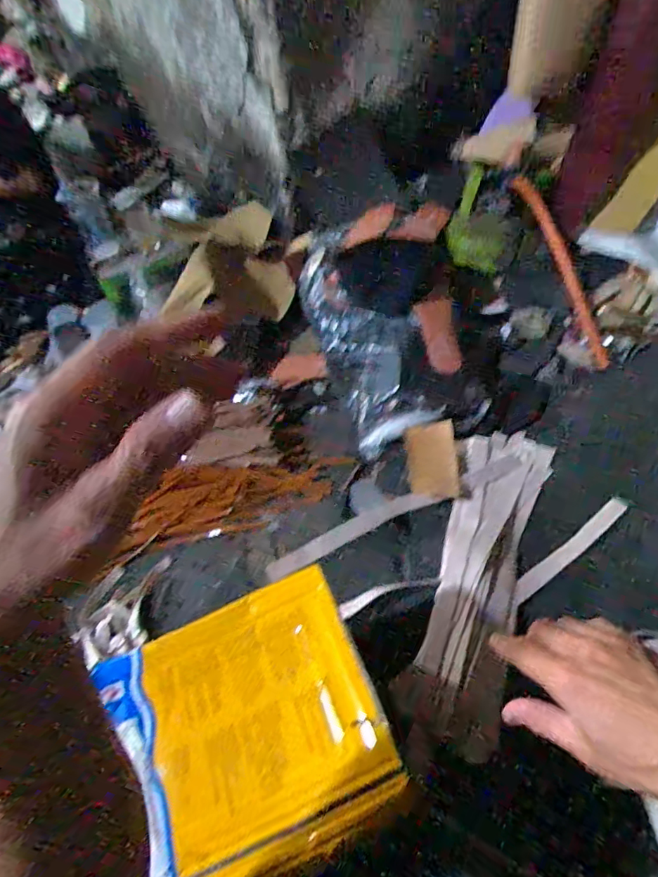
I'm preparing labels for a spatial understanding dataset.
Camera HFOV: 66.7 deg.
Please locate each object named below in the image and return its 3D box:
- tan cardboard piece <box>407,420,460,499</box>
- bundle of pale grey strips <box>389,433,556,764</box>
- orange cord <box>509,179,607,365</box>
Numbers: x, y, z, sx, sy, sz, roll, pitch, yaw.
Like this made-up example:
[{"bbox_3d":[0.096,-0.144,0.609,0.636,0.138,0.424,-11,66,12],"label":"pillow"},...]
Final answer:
[{"bbox_3d":[0.187,0.037,0.903,0.083,0.009,0.150,-4,61,8],"label":"tan cardboard piece"},{"bbox_3d":[0.232,0.172,0.747,0.127,0.038,0.515,15,49,19],"label":"bundle of pale grey strips"},{"bbox_3d":[0.482,-0.353,1.036,0.040,0.018,0.454,-14,78,-7],"label":"orange cord"}]

